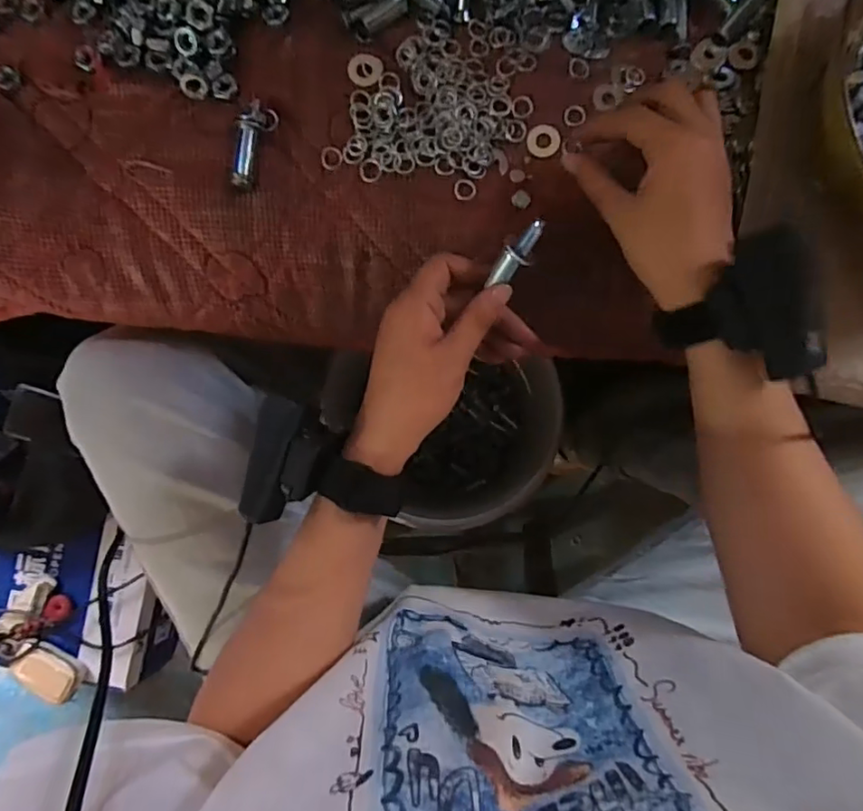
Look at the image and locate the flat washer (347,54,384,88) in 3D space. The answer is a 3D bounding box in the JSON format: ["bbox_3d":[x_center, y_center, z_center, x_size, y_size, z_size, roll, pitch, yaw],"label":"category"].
[{"bbox_3d":[-0.043,-0.221,0.374,0.023,0.004,0.022,-21,87,0],"label":"flat washer"}]

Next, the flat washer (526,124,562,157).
[{"bbox_3d":[0.074,-0.175,0.375,0.021,0.004,0.022,0,87,1],"label":"flat washer"}]

